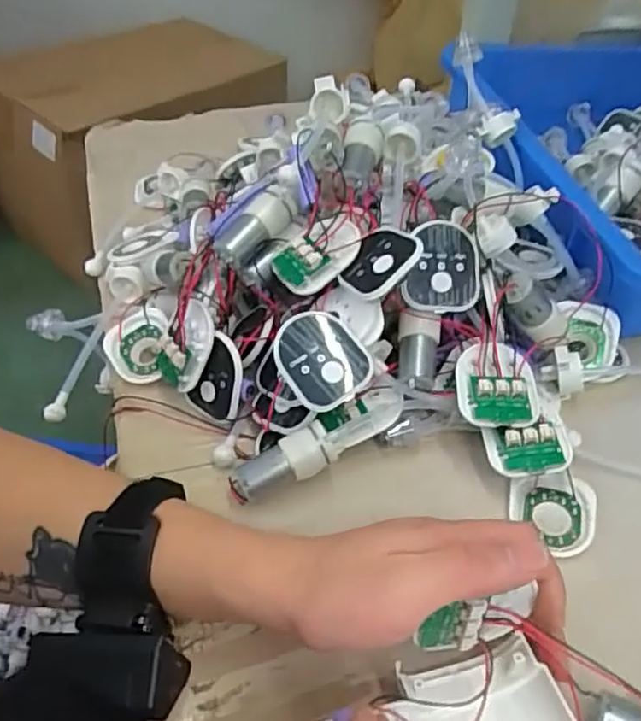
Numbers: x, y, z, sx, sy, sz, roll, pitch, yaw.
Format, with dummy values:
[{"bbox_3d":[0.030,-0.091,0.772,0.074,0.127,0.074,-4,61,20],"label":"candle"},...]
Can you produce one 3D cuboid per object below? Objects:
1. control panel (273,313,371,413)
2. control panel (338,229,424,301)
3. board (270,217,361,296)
[{"bbox_3d":[0.001,-0.001,0.399,0.050,0.010,0.056,-34,79,-12],"label":"control panel"},{"bbox_3d":[0.035,-0.059,0.401,0.047,0.007,0.049,-47,39,-3],"label":"control panel"},{"bbox_3d":[-0.003,-0.067,0.421,0.057,0.011,0.042,-37,53,2],"label":"board"}]

